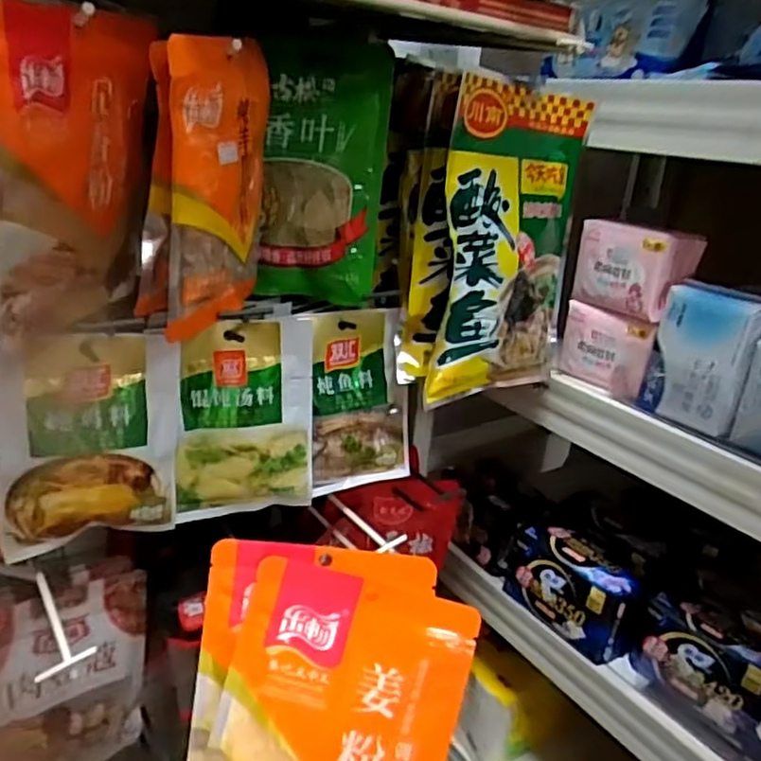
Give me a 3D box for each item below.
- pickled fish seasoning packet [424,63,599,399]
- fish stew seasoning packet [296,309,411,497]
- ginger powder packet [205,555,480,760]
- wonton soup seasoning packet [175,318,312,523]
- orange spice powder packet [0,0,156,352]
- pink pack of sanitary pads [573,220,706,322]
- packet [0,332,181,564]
[{"bbox_3d":[0.119,-0.120,0.597,0.176,0.263,0.024,-9,19,-39],"label":"pickled fish seasoning packet"},{"bbox_3d":[-0.019,0.020,0.617,0.103,0.167,0.011,-13,18,-29],"label":"fish stew seasoning packet"},{"bbox_3d":[-0.027,0.200,0.362,0.127,0.180,0.009,15,-9,-4],"label":"ginger powder packet"},{"bbox_3d":[-0.113,0.034,0.563,0.112,0.167,0.023,-2,22,-19],"label":"wonton soup seasoning packet"},{"bbox_3d":[-0.184,-0.118,0.399,0.009,0.187,0.124,19,24,10],"label":"orange spice powder packet"},{"bbox_3d":[0.256,-0.115,0.676,0.052,0.085,0.105,-6,24,-27],"label":"pink pack of sanitary pads"},{"bbox_3d":[-0.219,0.046,0.506,0.130,0.163,0.022,-5,24,-26],"label":"packet"}]

